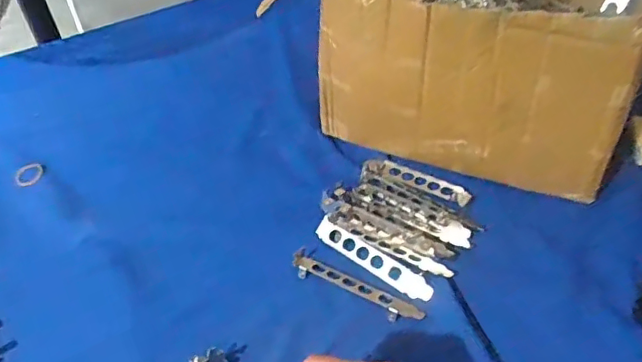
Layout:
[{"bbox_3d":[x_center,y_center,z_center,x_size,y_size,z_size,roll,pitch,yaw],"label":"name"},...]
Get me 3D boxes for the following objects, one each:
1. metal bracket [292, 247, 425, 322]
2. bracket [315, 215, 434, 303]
[{"bbox_3d":[0.028,0.094,0.481,0.124,0.010,0.024,24,50,27],"label":"metal bracket"},{"bbox_3d":[0.046,0.068,0.499,0.122,0.006,0.020,30,53,31],"label":"bracket"}]

